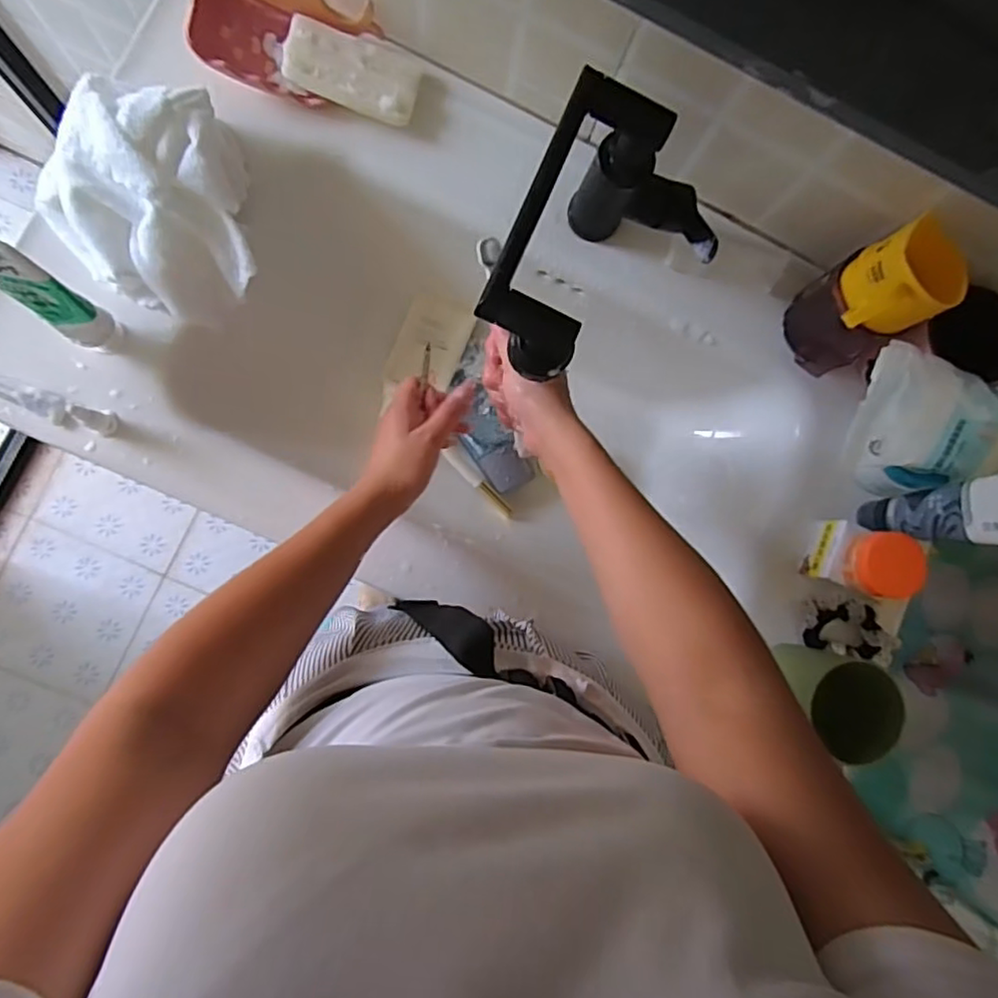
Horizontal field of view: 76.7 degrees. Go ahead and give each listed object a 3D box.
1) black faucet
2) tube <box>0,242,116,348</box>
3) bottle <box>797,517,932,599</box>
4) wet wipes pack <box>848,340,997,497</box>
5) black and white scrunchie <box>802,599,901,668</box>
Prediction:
[{"bbox_3d":[0.085,-0.185,0.526,0.154,0.175,0.225,24,83,-4],"label":"black faucet"},{"bbox_3d":[-0.334,-0.146,0.462,0.049,0.191,0.030,25,83,-4],"label":"tube"},{"bbox_3d":[0.334,0.056,0.588,0.062,0.095,0.060,1,85,-7],"label":"bottle"},{"bbox_3d":[0.384,-0.056,0.561,0.146,0.060,0.130,24,114,12],"label":"wet wipes pack"},{"bbox_3d":[0.340,0.126,0.616,0.086,0.036,0.058,13,84,-6],"label":"black and white scrunchie"}]

